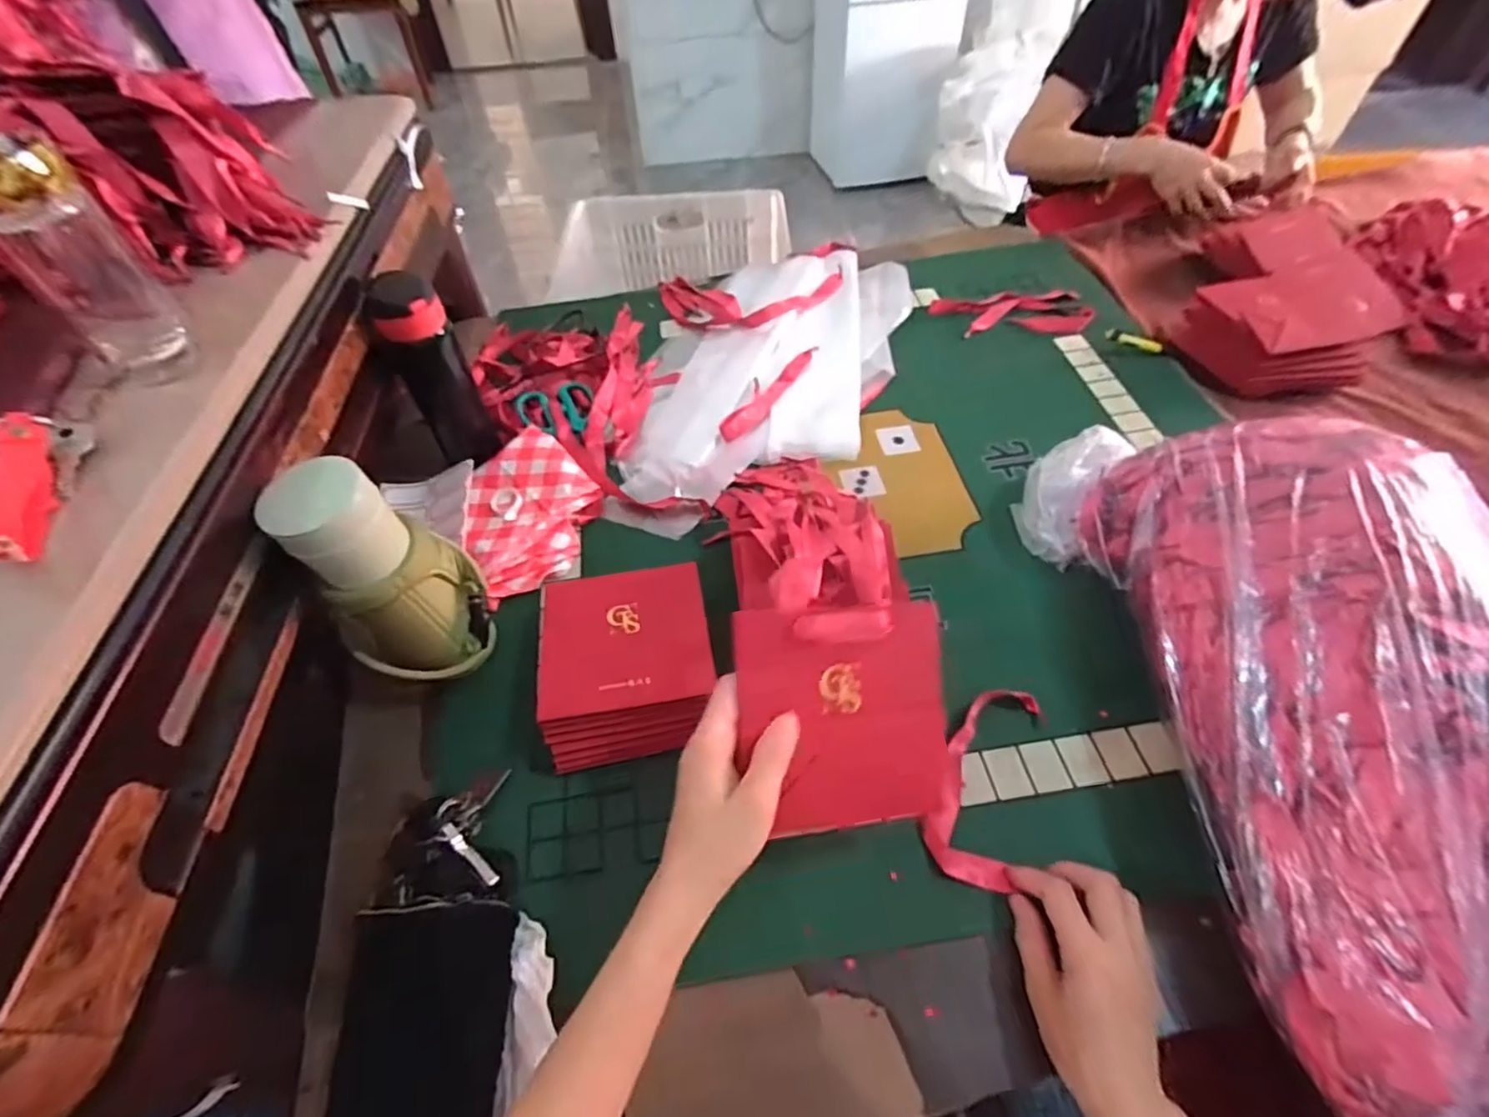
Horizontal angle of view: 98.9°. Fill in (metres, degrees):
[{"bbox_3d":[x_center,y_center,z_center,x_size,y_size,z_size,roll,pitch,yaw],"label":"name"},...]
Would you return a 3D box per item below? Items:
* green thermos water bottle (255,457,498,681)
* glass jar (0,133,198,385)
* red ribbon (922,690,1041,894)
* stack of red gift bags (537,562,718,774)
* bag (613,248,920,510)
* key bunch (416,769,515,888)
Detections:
[{"bbox_3d":[-0.269,0.023,0.497,0.079,0.209,0.105,37,62,26],"label":"green thermos water bottle"},{"bbox_3d":[-0.391,-0.169,0.382,0.051,0.139,0.051,37,62,26],"label":"glass jar"},{"bbox_3d":[0.186,0.169,0.498,0.065,0.019,0.156,17,58,14],"label":"red ribbon"},{"bbox_3d":[-0.100,0.087,0.553,0.142,0.052,0.169,-9,53,-6],"label":"stack of red gift bags"},{"bbox_3d":[0.038,-0.254,0.816,0.274,0.030,0.490,14,54,12],"label":"bag"},{"bbox_3d":[-0.198,0.206,0.481,0.071,0.029,0.066,-38,61,-24],"label":"key bunch"}]

